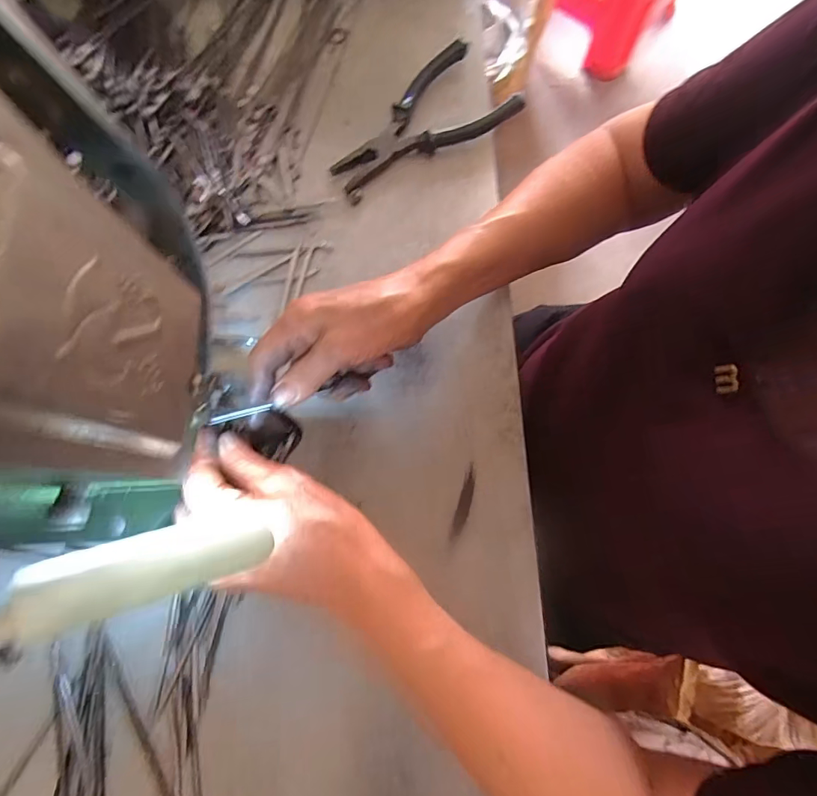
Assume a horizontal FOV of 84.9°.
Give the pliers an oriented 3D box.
[{"bbox_3d":[0.007,-0.244,0.400,0.177,0.021,0.088,-37,80,-9],"label":"pliers"}]

